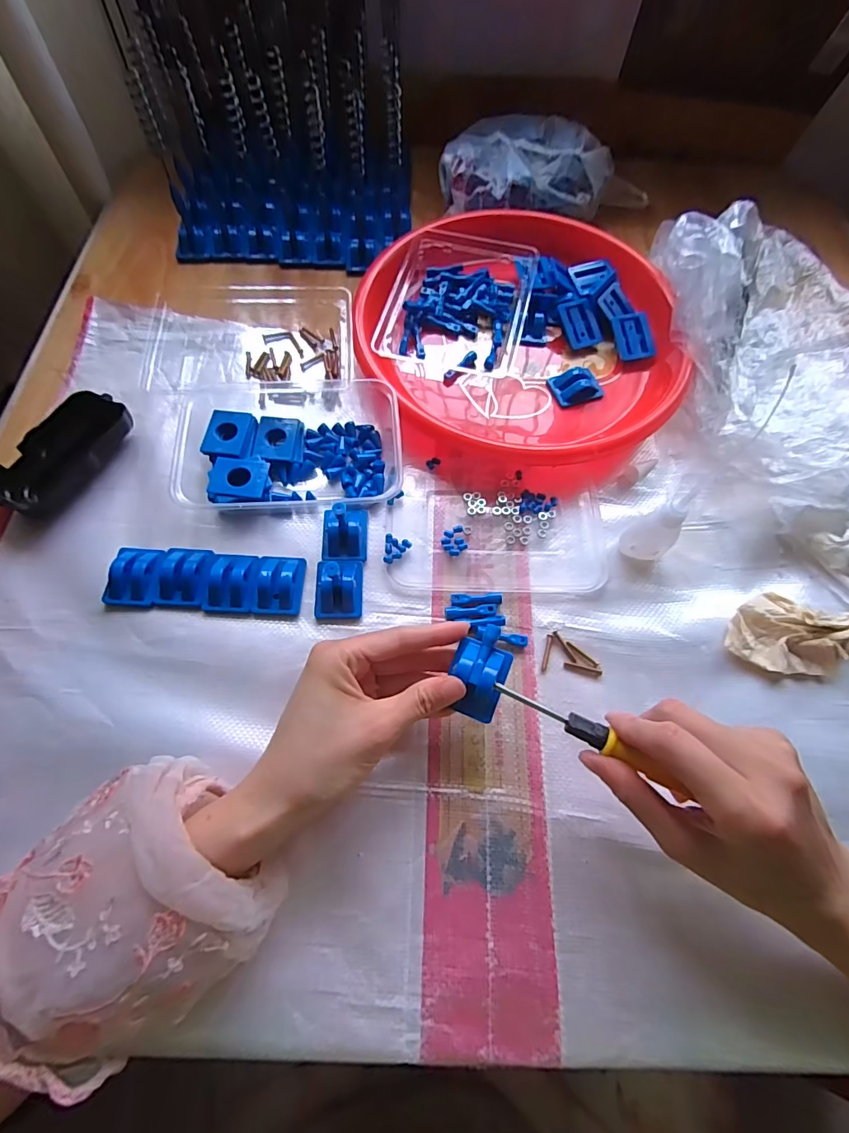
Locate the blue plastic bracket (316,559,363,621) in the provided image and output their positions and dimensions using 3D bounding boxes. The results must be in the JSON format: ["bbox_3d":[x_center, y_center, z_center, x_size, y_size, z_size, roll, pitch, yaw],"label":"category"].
[{"bbox_3d":[-0.062,0.015,0.341,0.033,0.019,0.042,-1,66,-3],"label":"blue plastic bracket"}]

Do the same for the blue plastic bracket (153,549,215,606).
[{"bbox_3d":[-0.174,0.005,0.342,0.035,0.017,0.045,3,66,-1],"label":"blue plastic bracket"}]

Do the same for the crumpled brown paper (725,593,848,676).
[{"bbox_3d":[0.273,0.049,0.331,0.115,0.025,0.055,11,66,2],"label":"crumpled brown paper"}]

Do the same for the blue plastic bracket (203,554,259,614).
[{"bbox_3d":[-0.139,0.010,0.341,0.035,0.015,0.044,2,66,-1],"label":"blue plastic bracket"}]

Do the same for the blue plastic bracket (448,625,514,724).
[{"bbox_3d":[0.034,0.062,0.283,0.033,0.016,0.051,20,67,7],"label":"blue plastic bracket"}]

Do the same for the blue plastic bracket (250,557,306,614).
[{"bbox_3d":[-0.106,0.012,0.342,0.032,0.015,0.044,4,66,-1],"label":"blue plastic bracket"}]

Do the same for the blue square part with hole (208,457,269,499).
[{"bbox_3d":[-0.142,-0.068,0.360,0.042,0.004,0.034,7,64,-6],"label":"blue square part with hole"}]

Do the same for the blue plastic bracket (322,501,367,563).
[{"bbox_3d":[-0.061,-0.031,0.348,0.033,0.042,0.045,-1,66,-3],"label":"blue plastic bracket"}]

